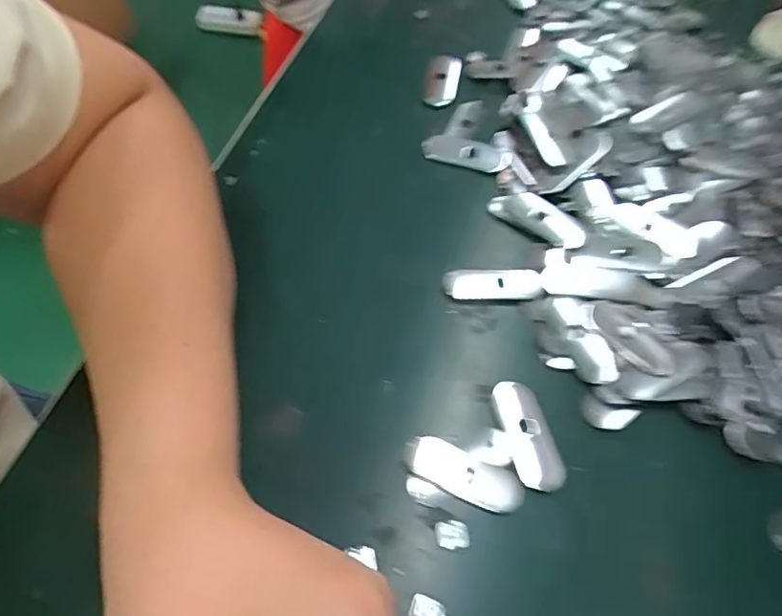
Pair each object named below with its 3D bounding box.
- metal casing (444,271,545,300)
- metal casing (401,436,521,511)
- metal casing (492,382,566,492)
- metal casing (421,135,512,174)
[{"bbox_3d":[0.055,-0.013,0.297,0.052,0.004,0.018,2,58,-3],"label":"metal casing"},{"bbox_3d":[0.032,0.073,0.244,0.053,0.004,0.019,24,59,10],"label":"metal casing"},{"bbox_3d":[0.063,0.058,0.253,0.021,0.006,0.051,-12,60,-12],"label":"metal casing"},{"bbox_3d":[0.047,-0.097,0.342,0.055,0.006,0.020,13,58,4],"label":"metal casing"}]

